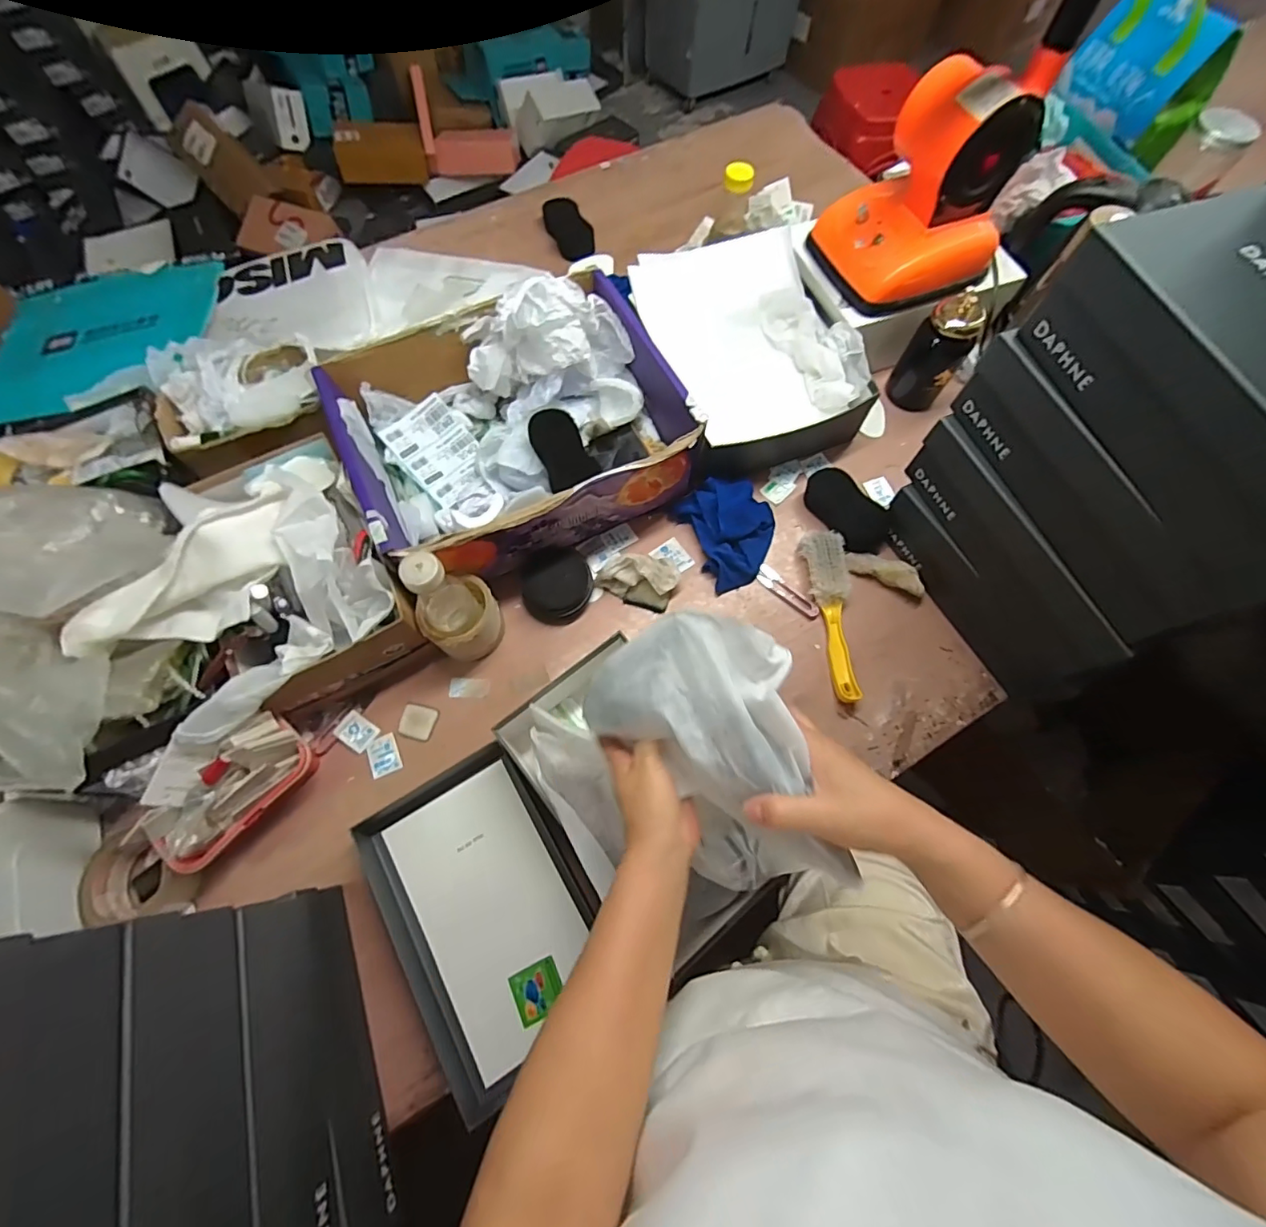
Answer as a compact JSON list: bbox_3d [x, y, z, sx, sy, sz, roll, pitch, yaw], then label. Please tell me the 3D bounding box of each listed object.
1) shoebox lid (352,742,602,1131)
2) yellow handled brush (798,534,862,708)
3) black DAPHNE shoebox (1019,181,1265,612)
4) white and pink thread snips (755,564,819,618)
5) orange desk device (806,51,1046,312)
[{"bbox_3d":[-0.157,0.313,0.577,0.198,0.032,0.291,-32,73,-12],"label":"shoebox lid"},{"bbox_3d":[0.257,-0.001,0.685,0.048,0.036,0.223,-2,69,-1],"label":"yellow handled brush"},{"bbox_3d":[0.480,-0.178,0.409,0.195,0.093,0.293,-18,70,-7],"label":"black DAPHNE shoebox"},{"bbox_3d":[0.208,-0.032,0.715,0.097,0.009,0.027,39,74,13],"label":"white and pink thread snips"},{"bbox_3d":[0.375,-0.543,0.687,0.193,0.195,0.193,-31,73,-11],"label":"orange desk device"}]

